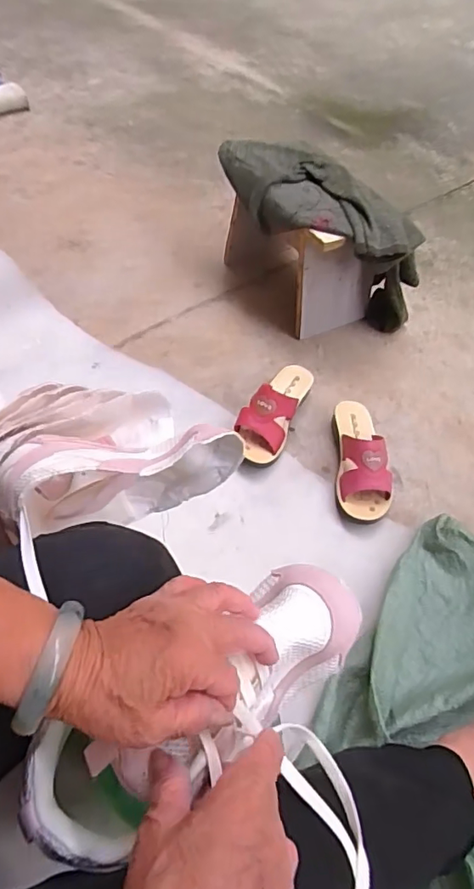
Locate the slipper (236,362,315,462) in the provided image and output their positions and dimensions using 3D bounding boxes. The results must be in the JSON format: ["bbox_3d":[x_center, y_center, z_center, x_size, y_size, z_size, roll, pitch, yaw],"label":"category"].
[{"bbox_3d":[0.063,-0.064,0.901,0.082,0.077,0.219,21,54,11],"label":"slipper"}]

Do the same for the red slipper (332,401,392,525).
[{"bbox_3d":[0.198,0.016,0.855,0.080,0.081,0.223,2,52,-3],"label":"red slipper"}]

